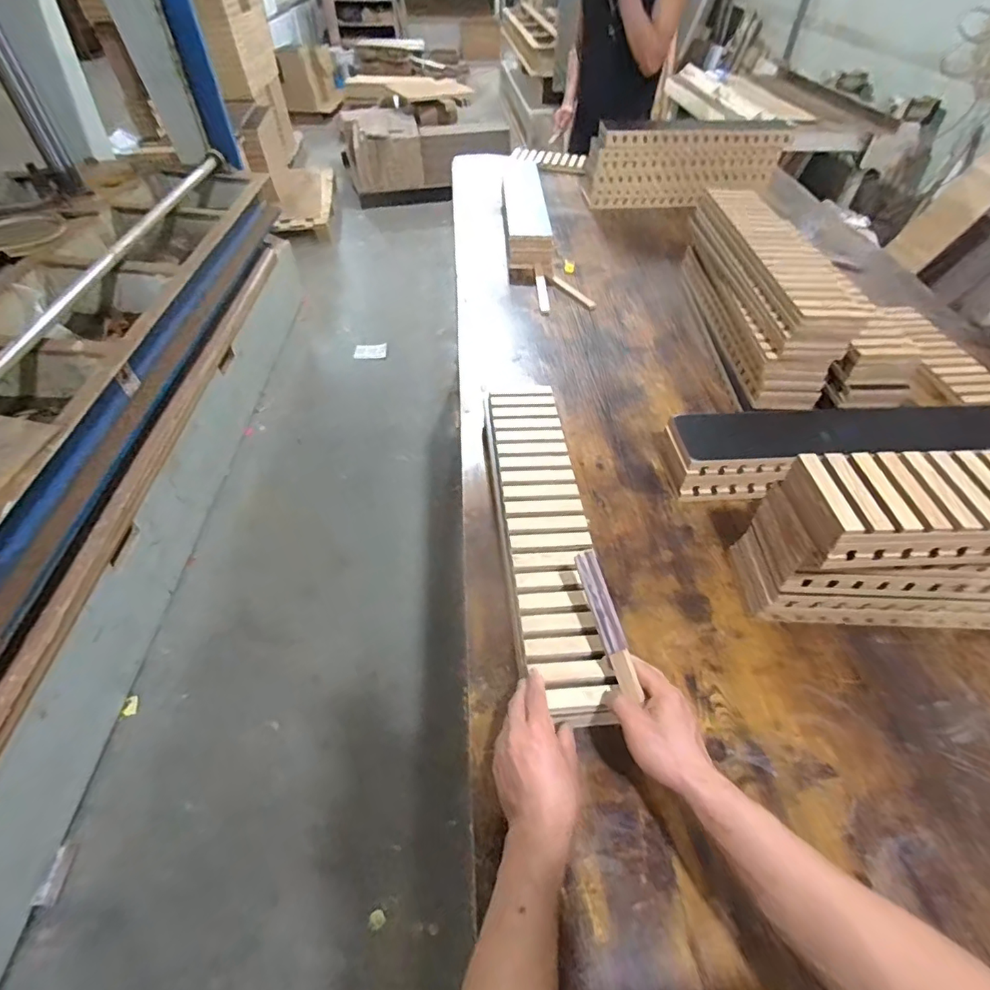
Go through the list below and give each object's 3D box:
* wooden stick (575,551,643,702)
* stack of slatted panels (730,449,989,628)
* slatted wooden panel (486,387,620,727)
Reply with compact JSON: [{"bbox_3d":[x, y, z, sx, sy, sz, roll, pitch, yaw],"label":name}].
[{"bbox_3d":[0.123,0.138,0.571,0.022,0.023,0.160,-11,65,-11],"label":"wooden stick"},{"bbox_3d":[0.615,0.065,0.642,0.530,0.220,0.123,2,49,0],"label":"stack of slatted panels"},{"bbox_3d":[0.068,0.033,0.761,0.125,0.055,0.585,-2,48,-3],"label":"slatted wooden panel"}]

